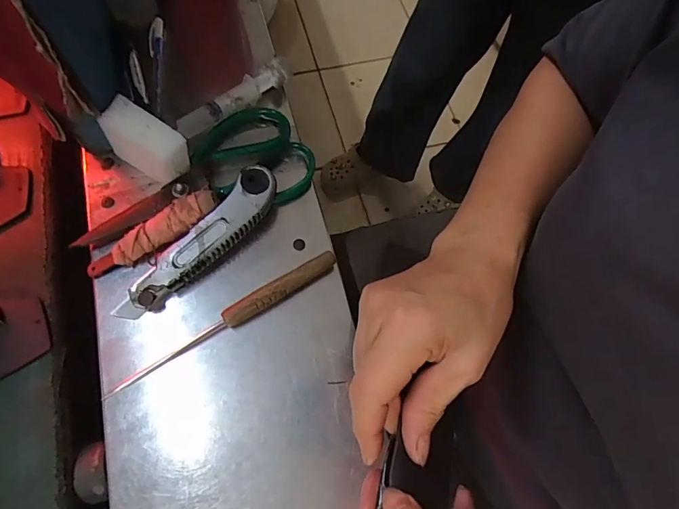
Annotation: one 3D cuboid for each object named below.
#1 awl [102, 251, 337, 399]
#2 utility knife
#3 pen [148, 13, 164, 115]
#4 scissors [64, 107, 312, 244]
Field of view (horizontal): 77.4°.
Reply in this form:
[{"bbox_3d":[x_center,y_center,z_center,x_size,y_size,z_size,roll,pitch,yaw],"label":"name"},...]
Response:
[{"bbox_3d":[-0.086,0.050,0.331,0.191,0.016,0.018,-29,71,-13],"label":"awl"},{"bbox_3d":[-0.111,-0.007,0.348,0.035,0.029,0.160,38,71,13],"label":"utility knife"},{"bbox_3d":[-0.184,-0.193,0.423,0.014,0.014,0.121,-7,68,-5],"label":"pen"},{"bbox_3d":[-0.126,-0.062,0.375,0.204,0.024,0.095,-27,71,-12],"label":"scissors"}]

